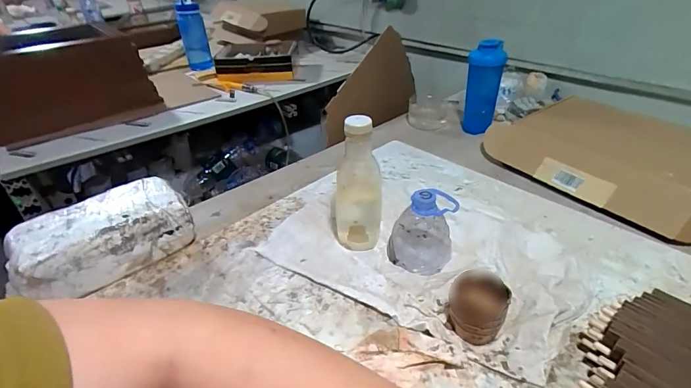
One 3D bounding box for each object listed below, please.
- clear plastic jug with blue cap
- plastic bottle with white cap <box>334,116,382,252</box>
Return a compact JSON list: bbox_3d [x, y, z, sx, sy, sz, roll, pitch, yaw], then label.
[{"bbox_3d":[0.119,0.049,0.593,0.099,0.125,0.087,5,36,8],"label":"clear plastic jug with blue cap"},{"bbox_3d":[0.020,-0.013,0.600,0.076,0.222,0.077,-1,35,1],"label":"plastic bottle with white cap"}]

